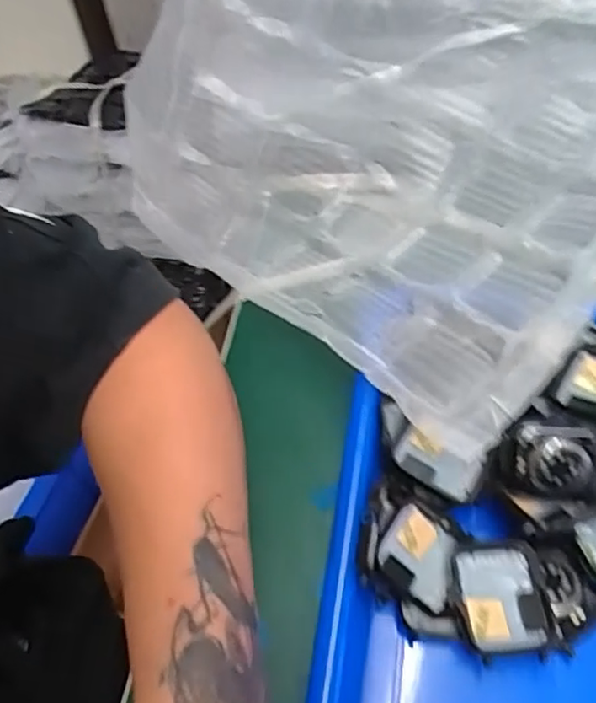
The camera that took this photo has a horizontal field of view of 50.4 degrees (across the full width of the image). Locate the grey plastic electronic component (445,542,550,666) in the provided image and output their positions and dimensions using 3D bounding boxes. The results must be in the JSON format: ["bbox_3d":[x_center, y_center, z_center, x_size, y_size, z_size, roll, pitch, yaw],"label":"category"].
[{"bbox_3d":[0.083,0.102,0.262,0.038,0.014,0.041,-7,54,0],"label":"grey plastic electronic component"}]

